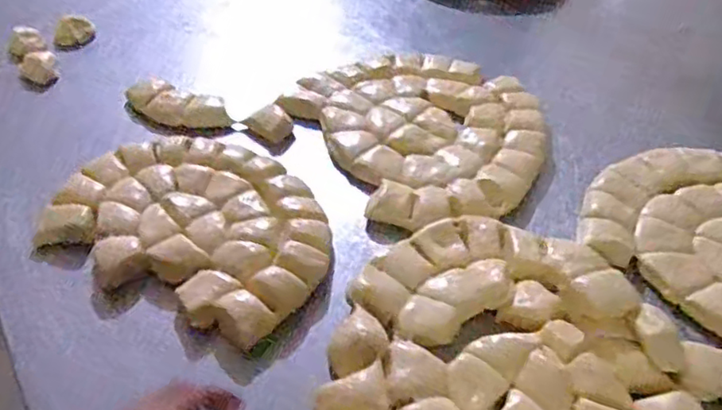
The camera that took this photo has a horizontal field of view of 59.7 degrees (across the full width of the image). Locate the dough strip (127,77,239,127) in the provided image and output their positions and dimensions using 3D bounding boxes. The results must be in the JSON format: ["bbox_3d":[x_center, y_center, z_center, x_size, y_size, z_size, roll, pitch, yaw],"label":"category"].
[{"bbox_3d":[-0.214,-0.114,0.736,0.124,0.024,0.062,22,48,20],"label":"dough strip"}]

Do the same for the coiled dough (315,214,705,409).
[{"bbox_3d":[0.112,0.128,0.477,0.260,0.027,0.289,9,45,8],"label":"coiled dough"}]

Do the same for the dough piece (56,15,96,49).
[{"bbox_3d":[-0.387,-0.232,0.849,0.051,0.039,0.033,-16,47,-17],"label":"dough piece"}]

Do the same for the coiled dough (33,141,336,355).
[{"bbox_3d":[-0.155,0.014,0.595,0.270,0.030,0.186,27,50,24],"label":"coiled dough"}]

